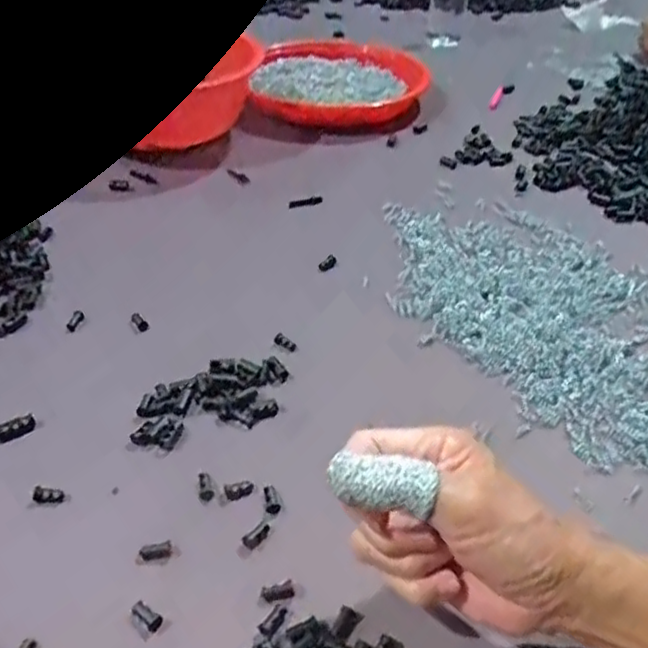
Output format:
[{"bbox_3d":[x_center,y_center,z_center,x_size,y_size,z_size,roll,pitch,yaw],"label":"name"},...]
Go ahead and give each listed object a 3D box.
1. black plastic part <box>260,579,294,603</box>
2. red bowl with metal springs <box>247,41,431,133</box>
[{"bbox_3d":[-0.024,0.137,0.347,0.017,0.004,0.009,-6,39,-8],"label":"black plastic part"},{"bbox_3d":[0.019,-0.313,0.864,0.217,0.048,0.207,1,39,-1],"label":"red bowl with metal springs"}]

